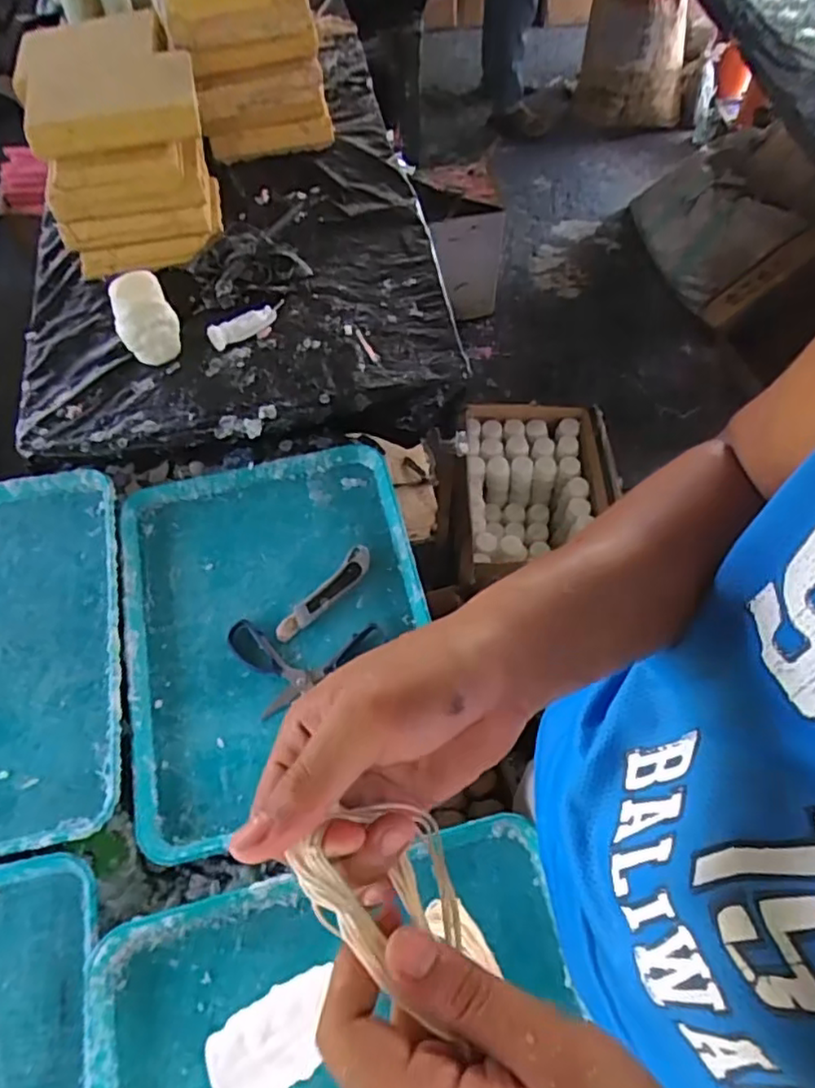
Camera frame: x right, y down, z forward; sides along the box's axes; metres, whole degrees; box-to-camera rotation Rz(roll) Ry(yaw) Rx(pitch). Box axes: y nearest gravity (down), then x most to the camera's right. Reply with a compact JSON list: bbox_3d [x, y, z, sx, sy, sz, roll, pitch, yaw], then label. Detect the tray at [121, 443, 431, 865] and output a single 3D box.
[{"bbox_3d":[-0.152,0.089,0.732,0.330,0.026,0.427,-11,63,-6],"label":"tray"}]

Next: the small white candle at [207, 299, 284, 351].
[{"bbox_3d":[-0.223,-0.316,0.893,0.120,0.027,0.035,-38,69,-18],"label":"small white candle"}]

